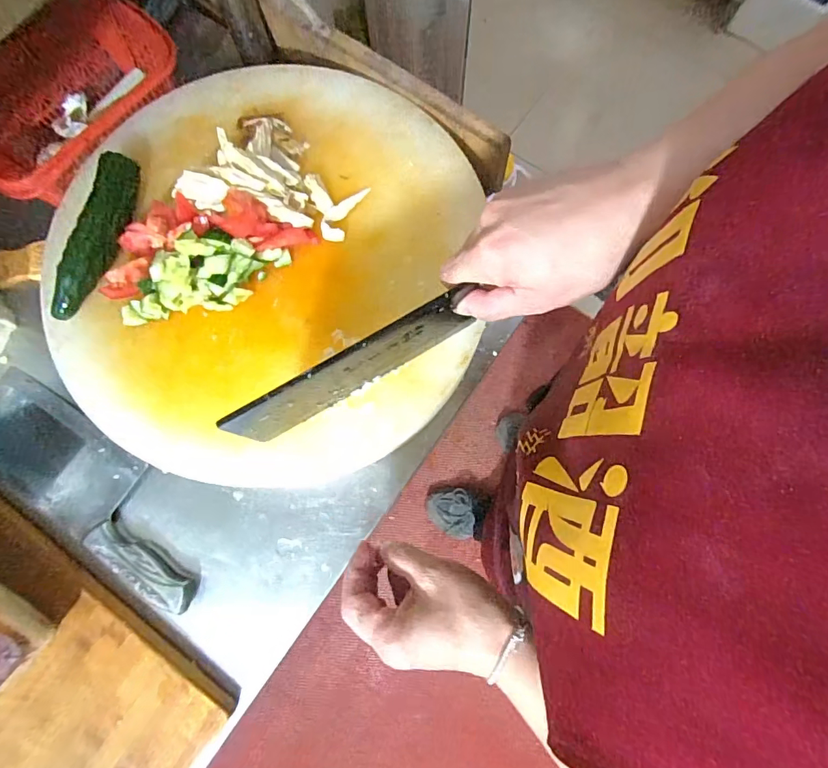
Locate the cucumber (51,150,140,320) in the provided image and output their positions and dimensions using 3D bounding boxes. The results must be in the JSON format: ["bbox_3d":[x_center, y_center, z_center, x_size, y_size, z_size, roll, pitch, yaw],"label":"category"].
[{"bbox_3d":[-0.279,-0.134,0.412,0.029,0.025,0.154,13,78,4],"label":"cucumber"}]

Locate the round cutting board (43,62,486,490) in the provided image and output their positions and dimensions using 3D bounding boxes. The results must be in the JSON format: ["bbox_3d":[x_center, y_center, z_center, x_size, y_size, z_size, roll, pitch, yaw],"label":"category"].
[{"bbox_3d":[-0.127,-0.116,0.433,0.356,0.025,0.401,2,78,2],"label":"round cutting board"}]

